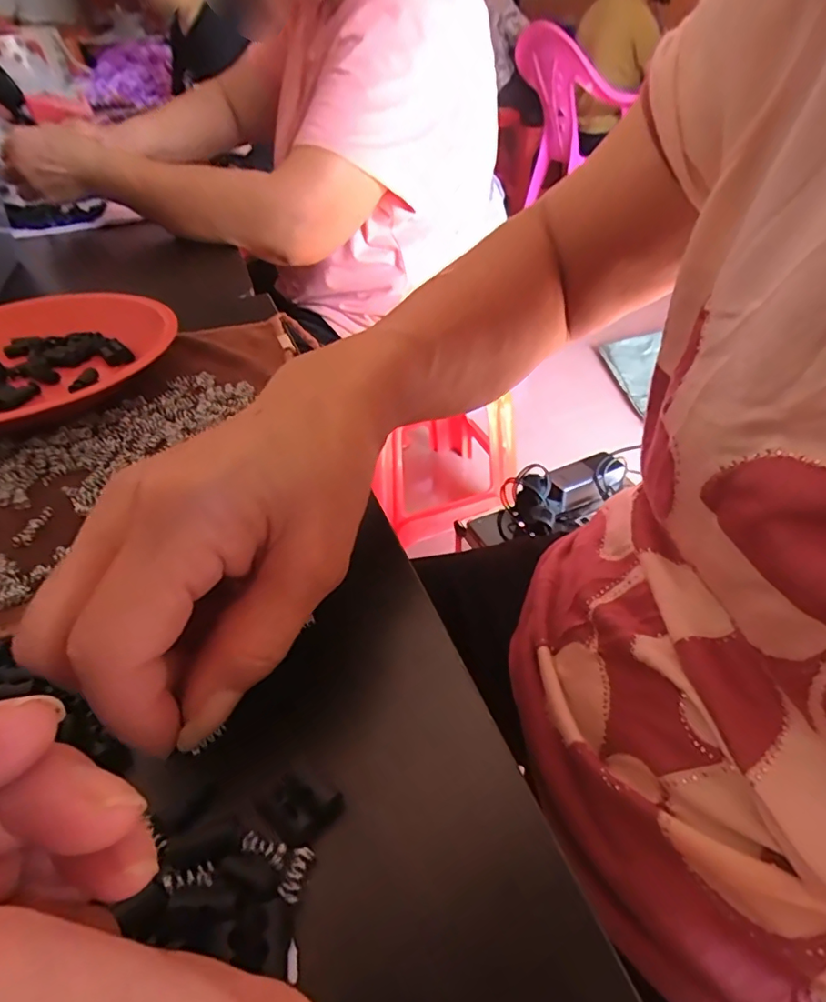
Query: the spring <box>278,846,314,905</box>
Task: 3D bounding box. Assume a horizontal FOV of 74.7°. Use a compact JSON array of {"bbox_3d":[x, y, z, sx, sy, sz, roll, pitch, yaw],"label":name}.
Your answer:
[{"bbox_3d":[-0.032,0.103,0.150,0.006,0.004,0.013,7,44,15],"label":"spring"}]

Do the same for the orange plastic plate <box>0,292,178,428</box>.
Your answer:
[{"bbox_3d":[-0.272,-0.100,0.360,0.174,0.024,0.186,-4,42,4],"label":"orange plastic plate"}]

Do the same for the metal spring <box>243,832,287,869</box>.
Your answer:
[{"bbox_3d":[-0.043,0.100,0.155,0.013,0.004,0.006,10,44,18],"label":"metal spring"}]

